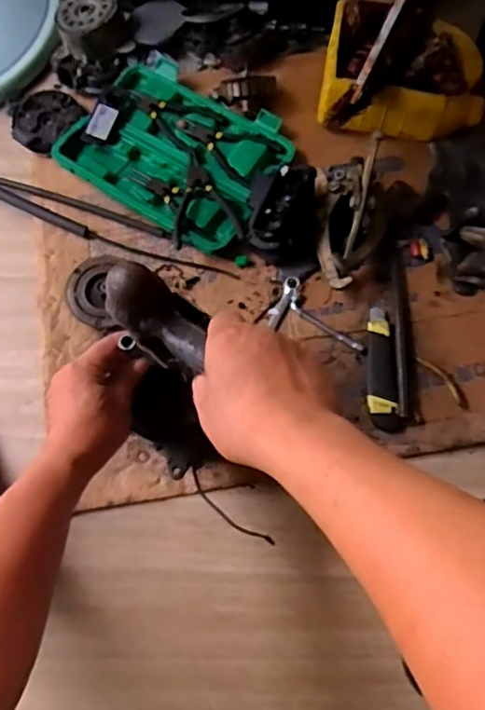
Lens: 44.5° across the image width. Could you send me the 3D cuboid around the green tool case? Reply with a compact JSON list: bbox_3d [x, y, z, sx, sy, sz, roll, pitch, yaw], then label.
[{"bbox_3d":[-0.089,-0.289,0.832,0.304,0.033,0.229,36,78,12],"label":"green tool case"}]

